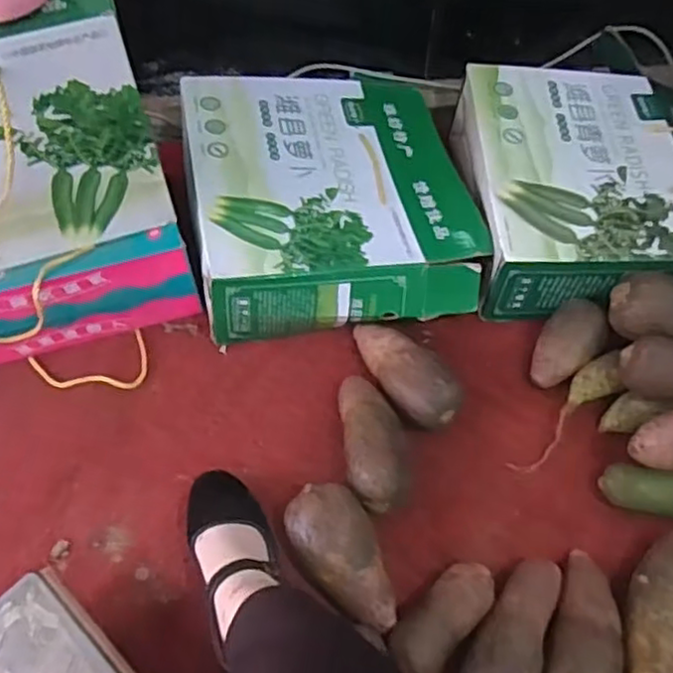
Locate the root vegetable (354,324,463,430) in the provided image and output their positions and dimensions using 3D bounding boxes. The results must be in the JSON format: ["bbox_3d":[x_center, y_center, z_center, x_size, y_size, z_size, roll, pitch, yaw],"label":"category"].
[{"bbox_3d":[0.080,0.042,0.822,0.069,0.062,0.168,-32,65,-16],"label":"root vegetable"}]

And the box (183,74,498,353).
[{"bbox_3d":[-0.007,-0.193,0.909,0.344,0.135,0.375,-8,61,-4],"label":"box"}]

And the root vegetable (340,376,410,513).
[{"bbox_3d":[0.043,0.117,0.775,0.070,0.063,0.166,-5,61,-3],"label":"root vegetable"}]

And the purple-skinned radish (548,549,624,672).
[{"bbox_3d":[0.247,0.295,0.679,0.069,0.061,0.163,12,61,7],"label":"purple-skinned radish"}]

